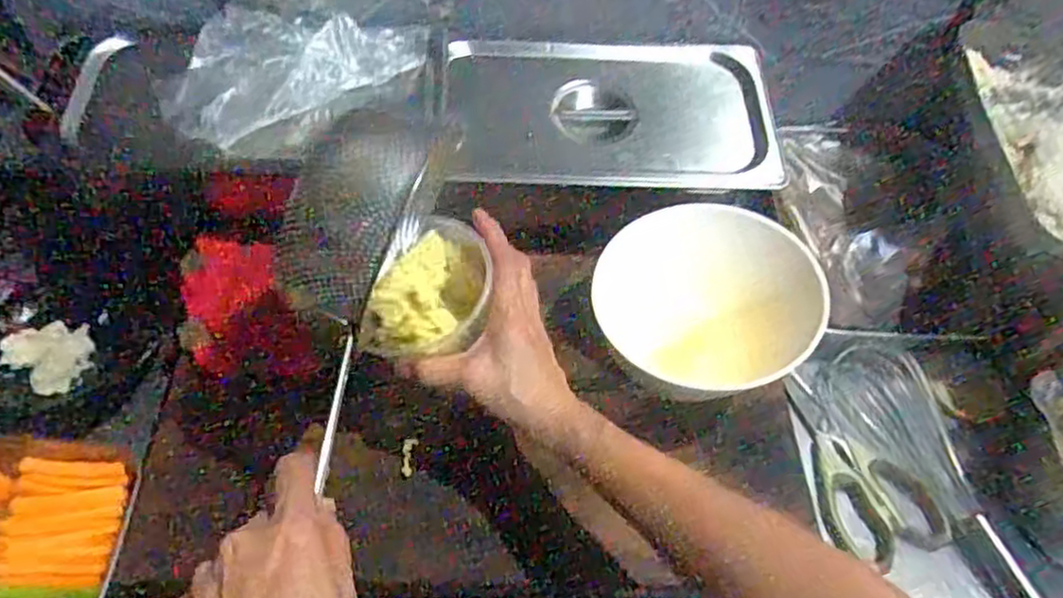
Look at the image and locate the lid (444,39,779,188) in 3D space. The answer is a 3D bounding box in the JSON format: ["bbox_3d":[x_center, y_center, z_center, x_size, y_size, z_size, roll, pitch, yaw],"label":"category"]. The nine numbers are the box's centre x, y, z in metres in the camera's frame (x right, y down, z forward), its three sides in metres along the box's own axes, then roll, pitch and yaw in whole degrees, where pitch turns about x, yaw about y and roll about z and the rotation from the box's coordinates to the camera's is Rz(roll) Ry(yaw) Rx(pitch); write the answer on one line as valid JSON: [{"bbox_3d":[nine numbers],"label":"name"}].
[{"bbox_3d":[0.073,-0.171,0.652,0.294,0.038,0.139,4,85,1],"label":"lid"}]

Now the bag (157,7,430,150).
[{"bbox_3d":[-0.208,-0.211,0.627,0.223,0.033,0.119,-26,62,-19],"label":"bag"}]

